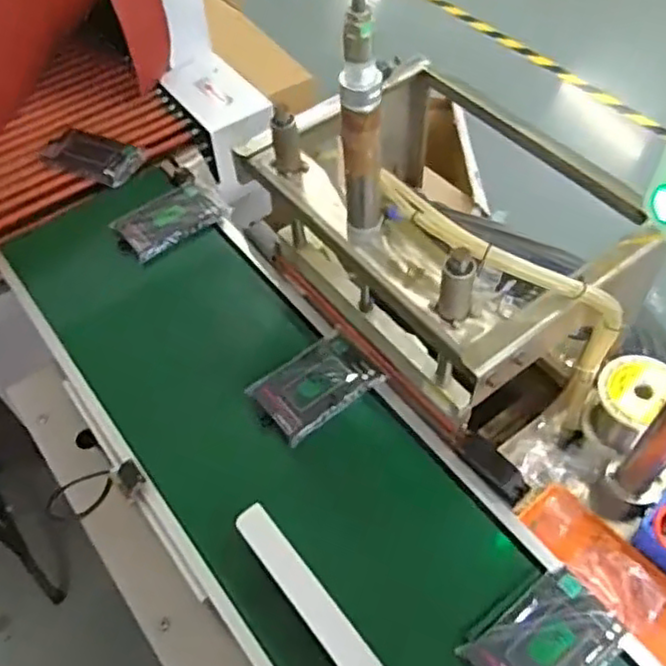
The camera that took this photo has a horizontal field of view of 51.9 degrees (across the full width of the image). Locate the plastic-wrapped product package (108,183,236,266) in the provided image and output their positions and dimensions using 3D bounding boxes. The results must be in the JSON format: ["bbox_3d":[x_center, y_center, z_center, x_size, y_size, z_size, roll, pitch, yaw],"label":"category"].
[{"bbox_3d":[-0.236,-0.168,0.994,0.148,0.031,0.086,-38,61,-21],"label":"plastic-wrapped product package"}]

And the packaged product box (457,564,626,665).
[{"bbox_3d":[0.198,0.291,0.644,0.133,0.017,0.099,-35,60,-20],"label":"packaged product box"}]

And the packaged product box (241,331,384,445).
[{"bbox_3d":[-0.020,0.061,0.820,0.139,0.012,0.094,-34,60,-19],"label":"packaged product box"}]

